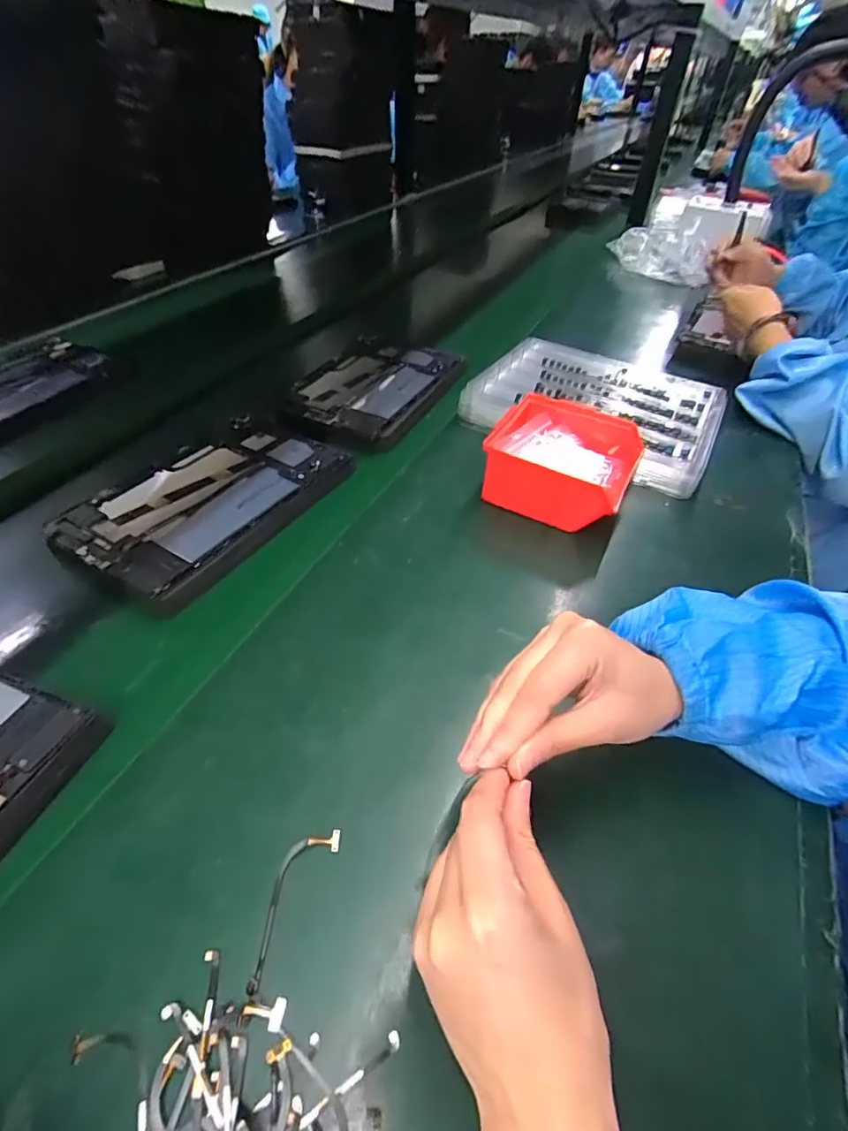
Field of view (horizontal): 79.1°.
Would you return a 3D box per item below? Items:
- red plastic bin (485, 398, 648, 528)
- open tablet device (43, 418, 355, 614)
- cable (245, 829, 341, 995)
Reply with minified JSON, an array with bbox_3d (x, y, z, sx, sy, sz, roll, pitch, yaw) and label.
[{"bbox_3d":[0.139,-0.100,0.526,0.134,0.074,0.135,22,47,18],"label":"red plastic bin"},{"bbox_3d":[-0.200,-0.073,0.491,0.167,0.008,0.244,26,50,17],"label":"open tablet device"},{"bbox_3d":[-0.074,0.177,0.274,0.023,0.004,0.080,21,47,18],"label":"cable"}]

